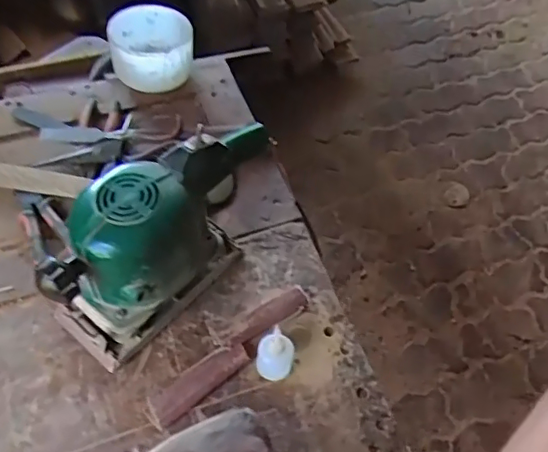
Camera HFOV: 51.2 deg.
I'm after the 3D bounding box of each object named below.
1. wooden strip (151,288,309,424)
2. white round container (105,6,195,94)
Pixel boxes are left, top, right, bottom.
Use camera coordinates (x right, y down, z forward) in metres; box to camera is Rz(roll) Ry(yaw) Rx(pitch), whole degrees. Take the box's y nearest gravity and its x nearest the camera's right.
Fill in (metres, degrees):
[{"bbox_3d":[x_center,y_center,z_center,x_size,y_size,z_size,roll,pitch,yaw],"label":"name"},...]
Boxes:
[{"bbox_3d":[-0.043,0.140,0.640,0.213,0.024,0.037,-36,64,-24],"label":"wooden strip"},{"bbox_3d":[-0.188,-0.272,0.893,0.125,0.079,0.127,-4,56,-6],"label":"white round container"}]

